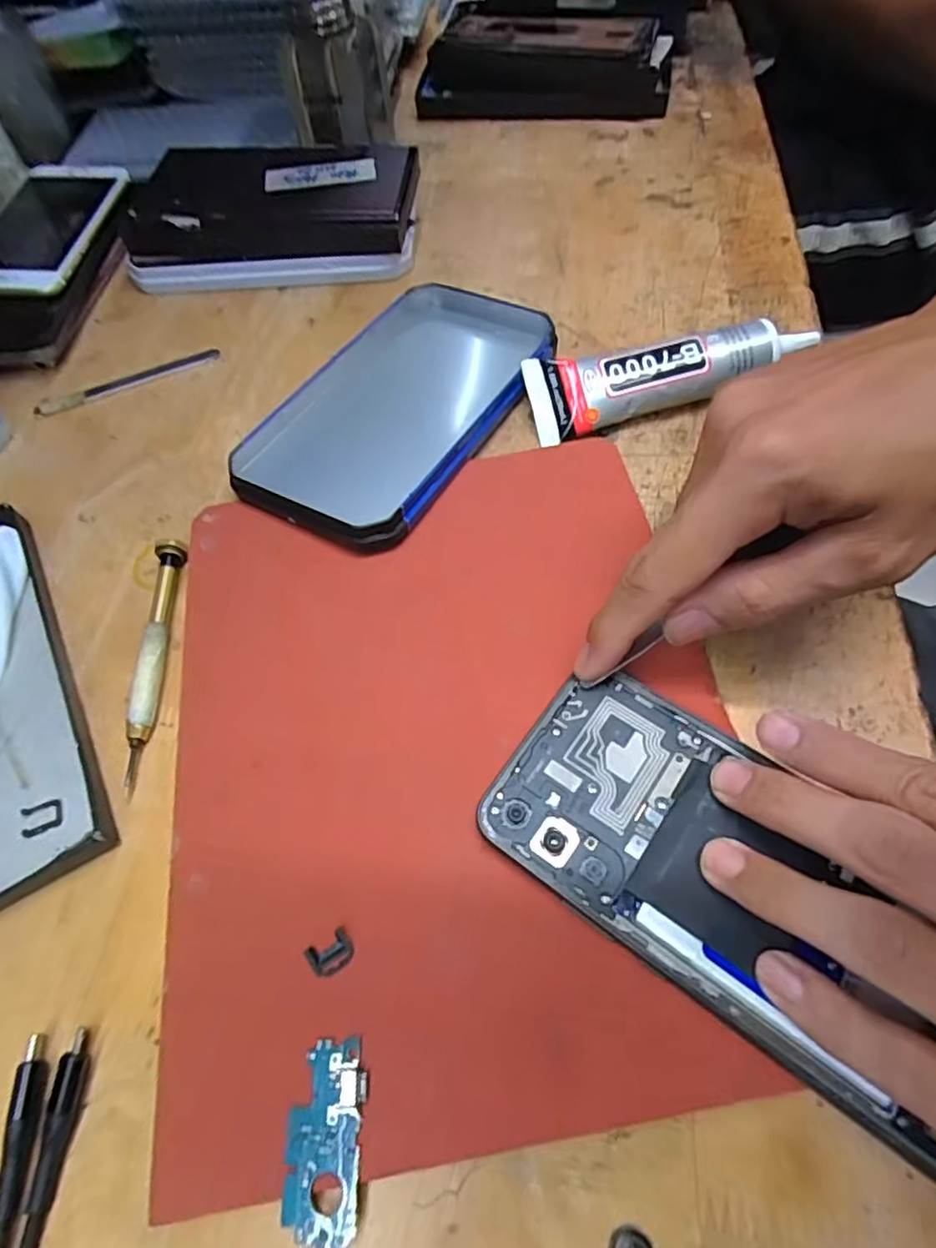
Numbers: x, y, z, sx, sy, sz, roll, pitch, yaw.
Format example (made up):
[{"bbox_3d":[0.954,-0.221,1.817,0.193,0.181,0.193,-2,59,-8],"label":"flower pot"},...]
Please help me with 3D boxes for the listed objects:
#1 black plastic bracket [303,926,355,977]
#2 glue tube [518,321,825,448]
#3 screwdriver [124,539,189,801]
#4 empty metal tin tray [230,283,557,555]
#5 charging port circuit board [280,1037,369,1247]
[{"bbox_3d":[-0.043,0.102,0.195,0.013,0.004,0.011,-32,63,-15],"label":"black plastic bracket"},{"bbox_3d":[0.097,-0.125,0.308,0.133,0.027,0.038,-13,60,-5],"label":"glue tube"},{"bbox_3d":[-0.127,0.012,0.253,0.010,0.010,0.108,-5,60,0],"label":"screwdriver"},{"bbox_3d":[-0.031,-0.113,0.315,0.098,0.016,0.179,24,64,16],"label":"empty metal tin tray"},{"bbox_3d":[-0.039,0.141,0.172,0.020,0.004,0.044,-1,60,3],"label":"charging port circuit board"}]

